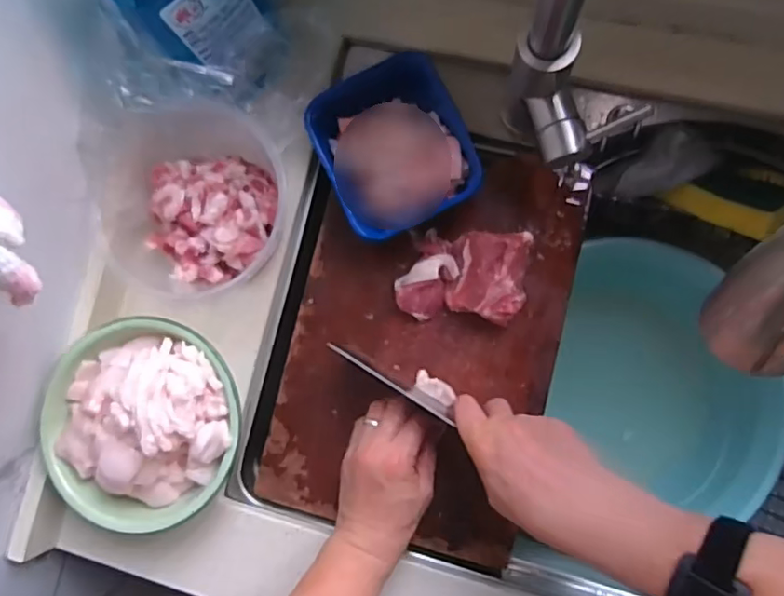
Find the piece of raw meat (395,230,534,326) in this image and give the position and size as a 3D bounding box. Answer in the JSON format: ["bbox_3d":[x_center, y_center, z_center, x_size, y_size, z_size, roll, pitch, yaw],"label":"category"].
[{"bbox_3d":[0.063,-0.020,0.520,0.110,0.037,0.078,6,85,8],"label":"piece of raw meat"}]

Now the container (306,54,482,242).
[{"bbox_3d":[0.003,-0.132,0.530,0.122,0.056,0.140,-25,82,4],"label":"container"}]

